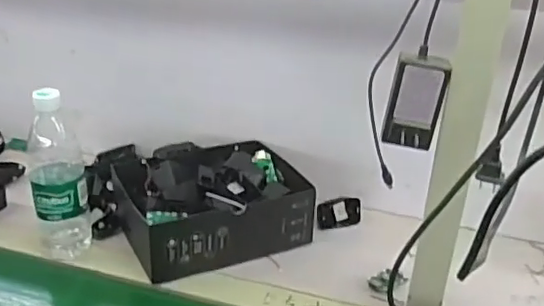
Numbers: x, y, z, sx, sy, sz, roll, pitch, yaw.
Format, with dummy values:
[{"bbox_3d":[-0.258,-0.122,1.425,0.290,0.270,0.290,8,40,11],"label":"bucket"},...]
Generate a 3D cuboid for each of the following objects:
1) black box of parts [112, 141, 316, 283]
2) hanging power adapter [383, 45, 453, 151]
[{"bbox_3d":[-0.088,0.065,0.832,0.247,0.097,0.204,-11,30,-25],"label":"black box of parts"},{"bbox_3d":[0.133,-0.049,0.532,0.047,0.080,0.033,13,29,19],"label":"hanging power adapter"}]

